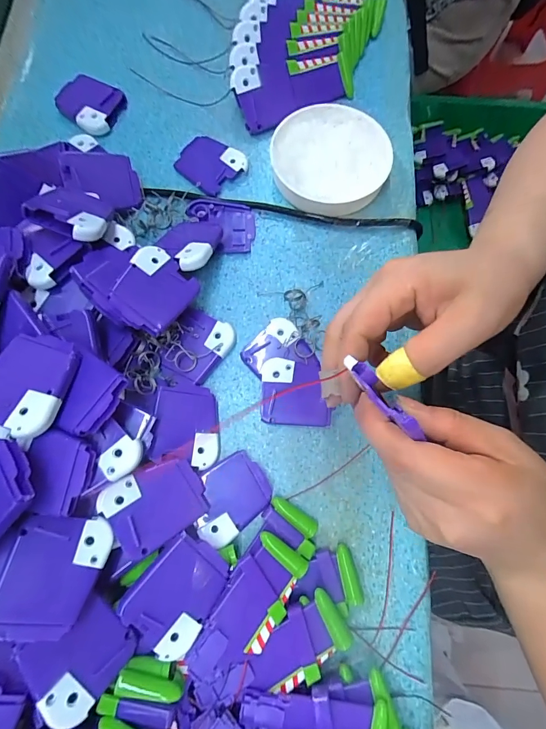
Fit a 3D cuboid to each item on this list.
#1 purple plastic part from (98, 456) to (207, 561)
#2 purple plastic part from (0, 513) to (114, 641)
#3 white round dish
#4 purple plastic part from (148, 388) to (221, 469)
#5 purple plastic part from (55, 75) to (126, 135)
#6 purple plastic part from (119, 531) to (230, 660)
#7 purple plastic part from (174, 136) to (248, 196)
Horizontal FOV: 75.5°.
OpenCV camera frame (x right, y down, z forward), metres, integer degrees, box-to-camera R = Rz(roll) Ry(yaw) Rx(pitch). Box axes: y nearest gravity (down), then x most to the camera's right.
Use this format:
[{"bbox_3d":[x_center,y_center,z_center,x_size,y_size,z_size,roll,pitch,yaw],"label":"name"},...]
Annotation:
[{"bbox_3d":[-0.079,0.094,0.241,0.061,0.004,0.050,-27,77,-34],"label":"purple plastic part"},{"bbox_3d":[-0.126,0.121,0.204,0.050,0.004,0.059,18,58,-24],"label":"purple plastic part"},{"bbox_3d":[0.054,-0.186,0.326,0.102,0.027,0.104,0,76,1],"label":"white round dish"},{"bbox_3d":[-0.065,0.047,0.270,0.048,0.004,0.059,5,71,-19],"label":"purple plastic part"},{"bbox_3d":[-0.183,-0.260,0.351,0.063,0.013,0.051,32,79,8],"label":"purple plastic part"},{"bbox_3d":[-0.061,0.145,0.223,0.049,0.006,0.062,43,66,-11],"label":"purple plastic part"},{"bbox_3d":[-0.060,-0.194,0.336,0.052,0.008,0.059,-43,79,-9],"label":"purple plastic part"}]

